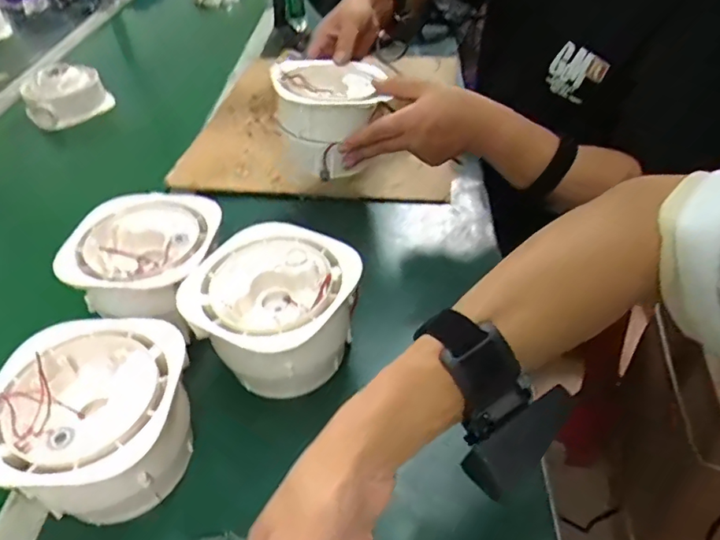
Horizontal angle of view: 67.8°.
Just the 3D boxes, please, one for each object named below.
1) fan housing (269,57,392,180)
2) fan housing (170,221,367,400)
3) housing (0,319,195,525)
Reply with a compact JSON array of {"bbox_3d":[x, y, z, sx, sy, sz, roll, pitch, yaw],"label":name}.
[{"bbox_3d":[-0.036,-0.189,0.651,0.124,0.095,0.131,6,44,11],"label":"fan housing"},{"bbox_3d":[-0.076,0.042,0.493,0.138,0.095,0.136,22,49,25],"label":"fan housing"},{"bbox_3d":[-0.205,0.119,0.420,0.143,0.087,0.147,11,45,16],"label":"housing"}]

